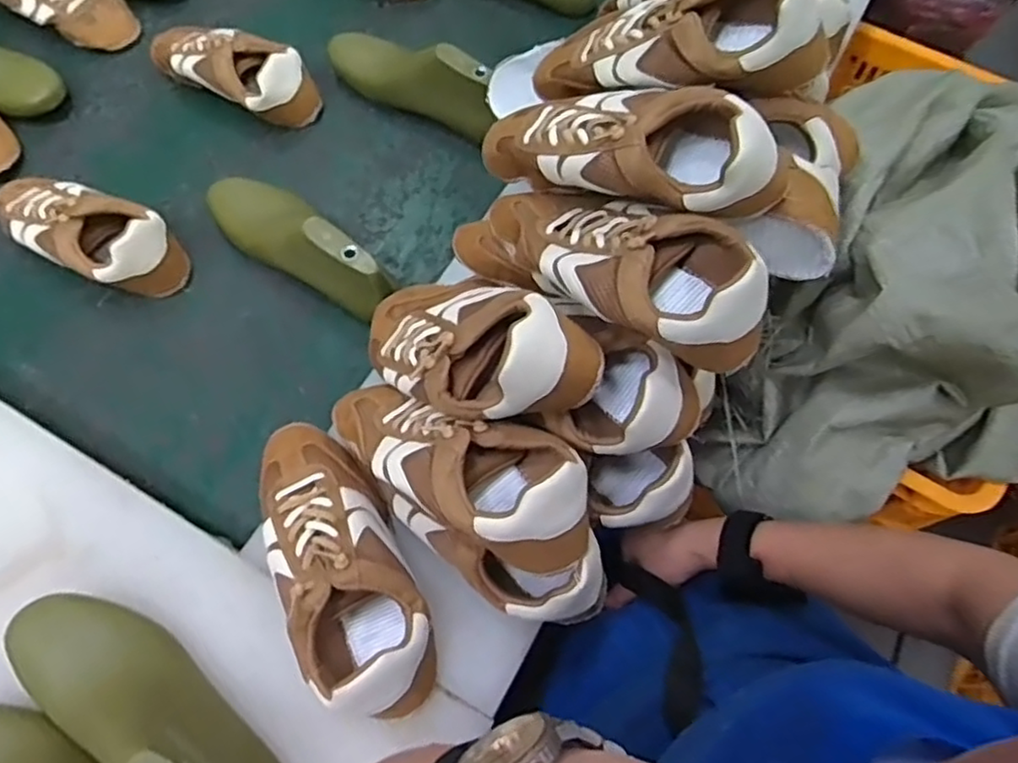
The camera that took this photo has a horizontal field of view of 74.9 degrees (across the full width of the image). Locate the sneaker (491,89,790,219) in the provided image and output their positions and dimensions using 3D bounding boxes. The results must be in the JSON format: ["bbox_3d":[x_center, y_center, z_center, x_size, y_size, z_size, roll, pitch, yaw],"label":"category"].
[{"bbox_3d":[0.083,-0.178,0.507,0.240,0.080,0.088,17,68,25],"label":"sneaker"}]

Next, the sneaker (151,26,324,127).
[{"bbox_3d":[-0.335,-0.377,0.799,0.231,0.071,0.094,25,70,11],"label":"sneaker"}]

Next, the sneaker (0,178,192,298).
[{"bbox_3d":[-0.454,-0.157,0.703,0.237,0.072,0.090,22,69,10],"label":"sneaker"}]

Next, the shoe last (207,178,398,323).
[{"bbox_3d":[-0.222,-0.143,0.676,0.078,0.096,0.249,-43,73,-15],"label":"shoe last"}]

